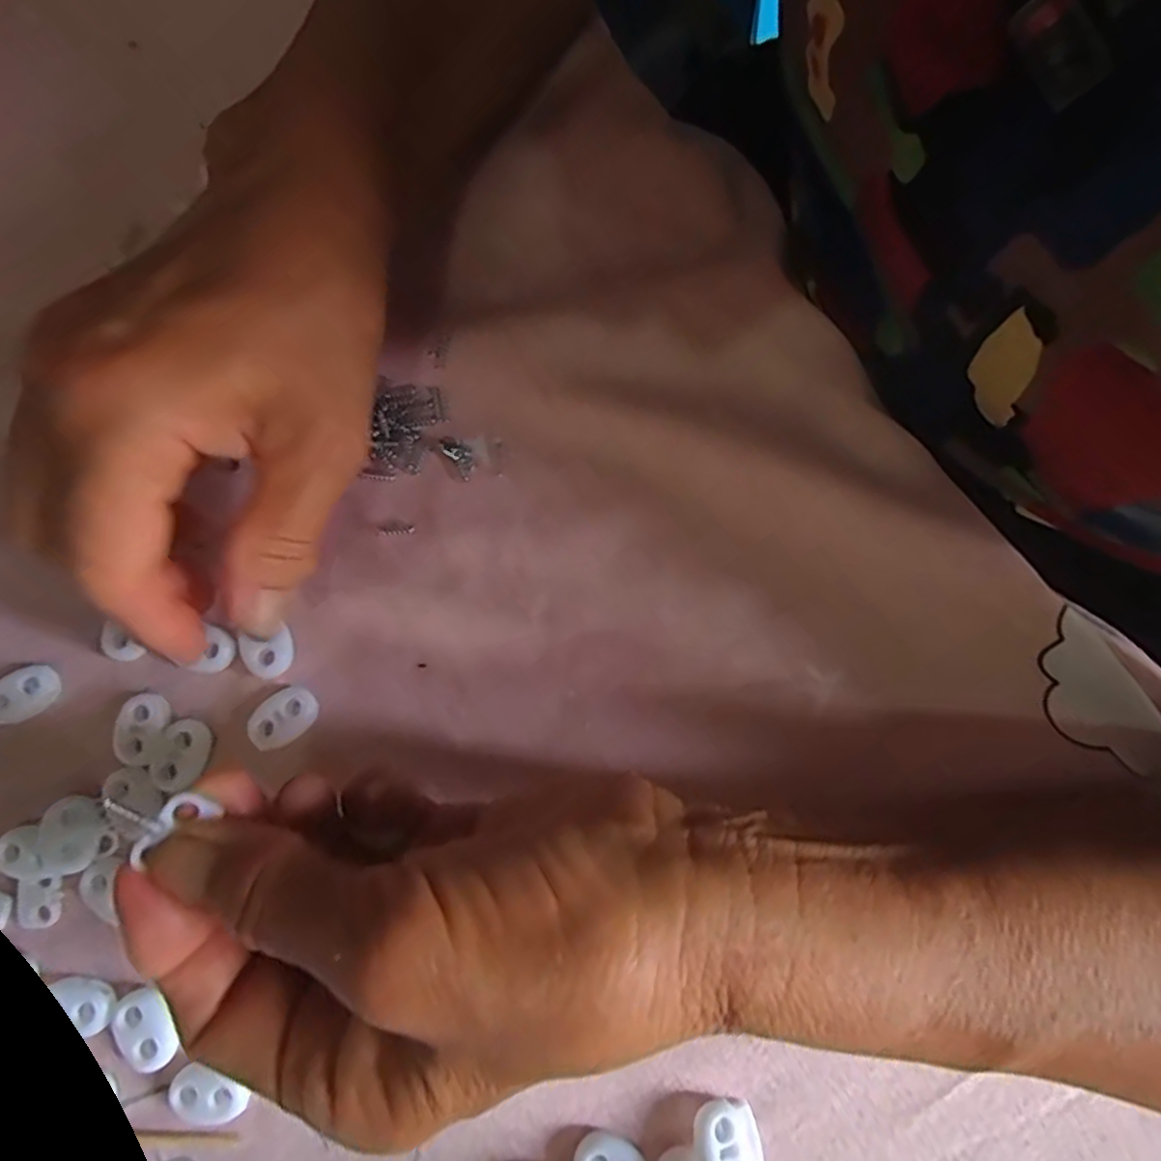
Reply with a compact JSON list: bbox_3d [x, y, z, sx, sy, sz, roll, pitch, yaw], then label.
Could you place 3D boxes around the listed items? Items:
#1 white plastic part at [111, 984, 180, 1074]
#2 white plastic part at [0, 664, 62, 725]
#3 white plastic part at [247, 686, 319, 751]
[{"bbox_3d":[-0.129,0.132,0.198,0.014,0.005,0.022,-27,81,-5],"label":"white plastic part"},{"bbox_3d":[-0.179,0.036,0.216,0.022,0.006,0.014,-35,82,-6],"label":"white plastic part"},{"bbox_3d":[-0.095,0.044,0.215,0.021,0.005,0.016,-38,82,-6],"label":"white plastic part"}]

